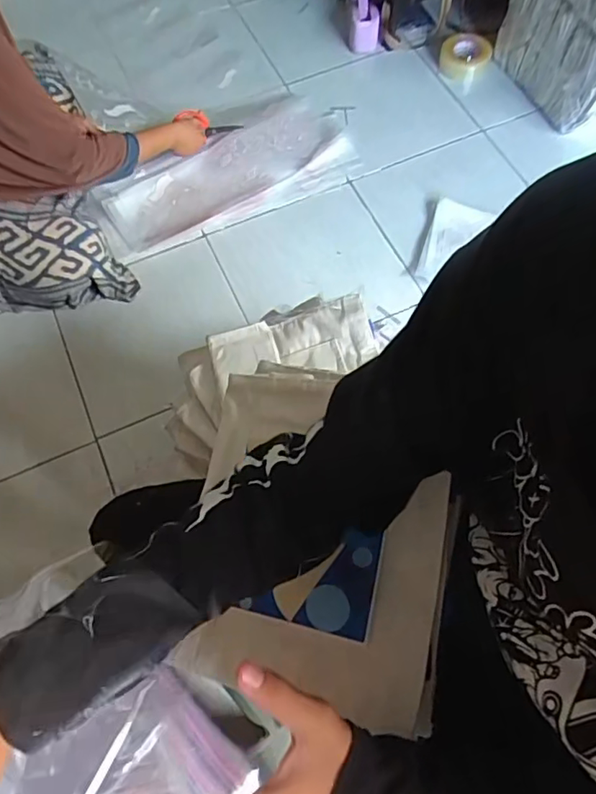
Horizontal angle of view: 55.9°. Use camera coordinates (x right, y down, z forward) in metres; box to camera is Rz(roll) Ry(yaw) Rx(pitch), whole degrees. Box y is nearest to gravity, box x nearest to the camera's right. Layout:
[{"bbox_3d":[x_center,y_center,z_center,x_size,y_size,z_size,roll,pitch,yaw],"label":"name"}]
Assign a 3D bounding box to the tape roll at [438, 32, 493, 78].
[{"bbox_3d":[0.436,-0.895,1.465,0.126,0.052,0.135,0,66,1],"label":"tape roll"}]

